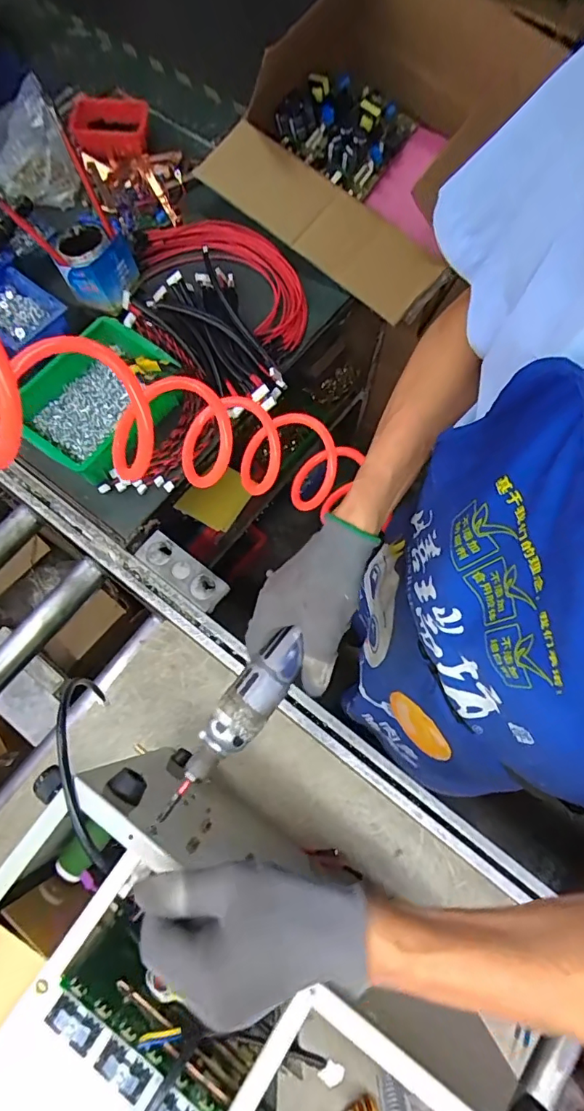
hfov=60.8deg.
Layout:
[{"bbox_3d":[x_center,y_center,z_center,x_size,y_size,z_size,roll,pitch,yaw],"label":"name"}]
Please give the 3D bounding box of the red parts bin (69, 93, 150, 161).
[{"bbox_3d":[-0.373,-0.880,1.017,0.158,0.062,0.120,2,71,-2],"label":"red parts bin"}]

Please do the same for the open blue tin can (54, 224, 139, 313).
[{"bbox_3d":[-0.334,-0.496,0.865,0.125,0.101,0.109,-17,72,-7],"label":"open blue tin can"}]

